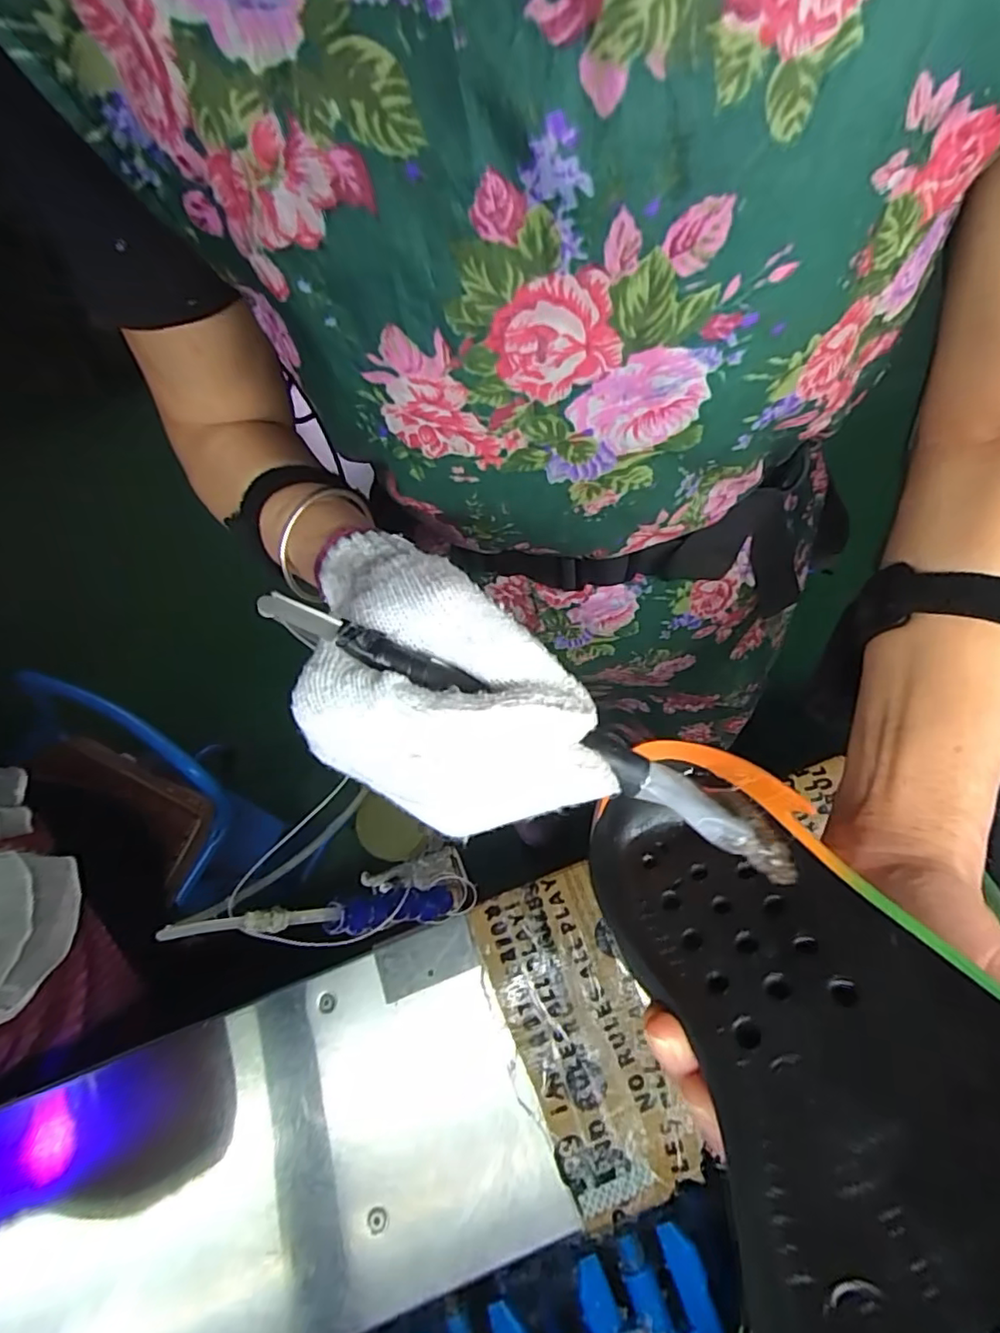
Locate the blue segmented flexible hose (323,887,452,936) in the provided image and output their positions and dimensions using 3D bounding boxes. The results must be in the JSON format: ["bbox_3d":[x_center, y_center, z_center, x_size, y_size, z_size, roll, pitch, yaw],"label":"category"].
[{"bbox_3d":[-0.080,0.188,0.457,0.019,0.126,0.025,-34,60,23],"label":"blue segmented flexible hose"}]

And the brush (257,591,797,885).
[{"bbox_3d":[0.006,0.019,0.200,0.200,0.014,0.023,25,64,2],"label":"brush"}]

